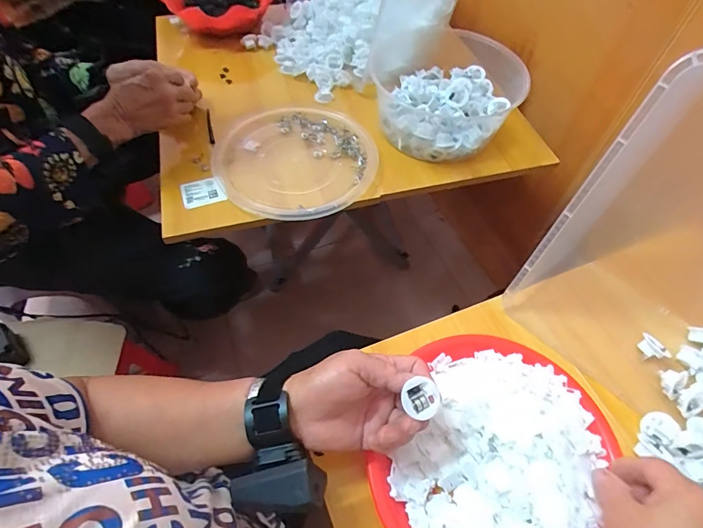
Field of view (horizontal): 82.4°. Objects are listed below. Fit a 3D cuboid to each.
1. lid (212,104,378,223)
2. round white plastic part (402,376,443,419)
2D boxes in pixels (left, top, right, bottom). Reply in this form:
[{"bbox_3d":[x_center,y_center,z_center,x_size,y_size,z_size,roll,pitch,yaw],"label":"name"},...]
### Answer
[{"bbox_3d":[-0.080,-0.159,0.600,0.228,0.037,0.230,-1,58,2],"label":"lid"},{"bbox_3d":[0.058,0.110,0.331,0.030,0.015,0.031,-28,83,-11],"label":"round white plastic part"}]

